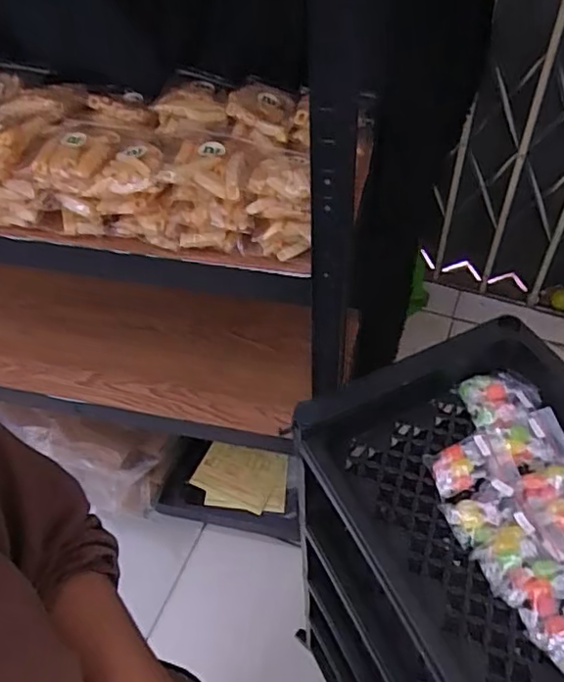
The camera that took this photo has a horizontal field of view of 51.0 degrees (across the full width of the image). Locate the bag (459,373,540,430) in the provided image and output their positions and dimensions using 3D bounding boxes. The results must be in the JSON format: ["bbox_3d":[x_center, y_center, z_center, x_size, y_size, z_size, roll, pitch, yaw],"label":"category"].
[{"bbox_3d":[0.214,0.057,0.577,0.068,0.019,0.057,-14,49,-9],"label":"bag"}]

